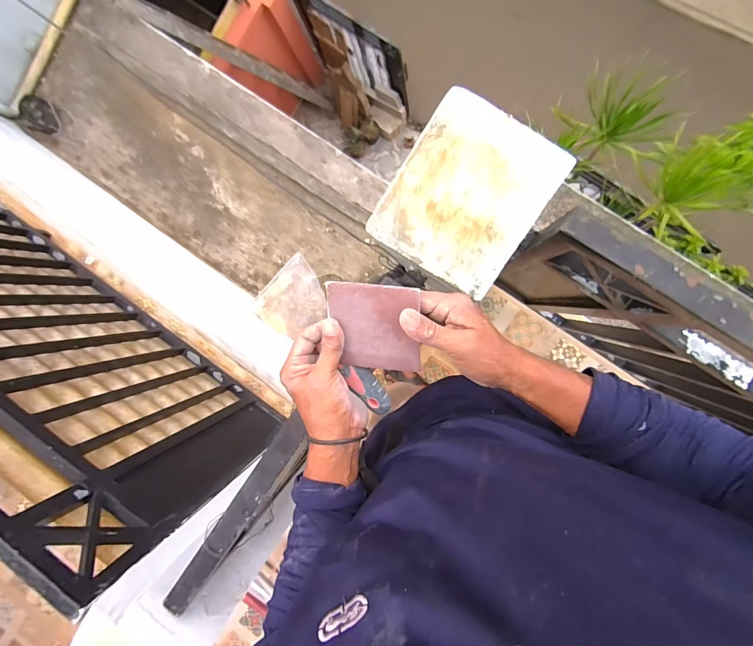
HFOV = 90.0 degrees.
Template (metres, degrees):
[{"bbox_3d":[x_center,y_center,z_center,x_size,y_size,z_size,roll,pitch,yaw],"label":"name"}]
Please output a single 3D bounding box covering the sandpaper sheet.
[{"bbox_3d":[-0.004,0.006,0.398,0.099,0.006,0.094,6,114,20],"label":"sandpaper sheet"}]

